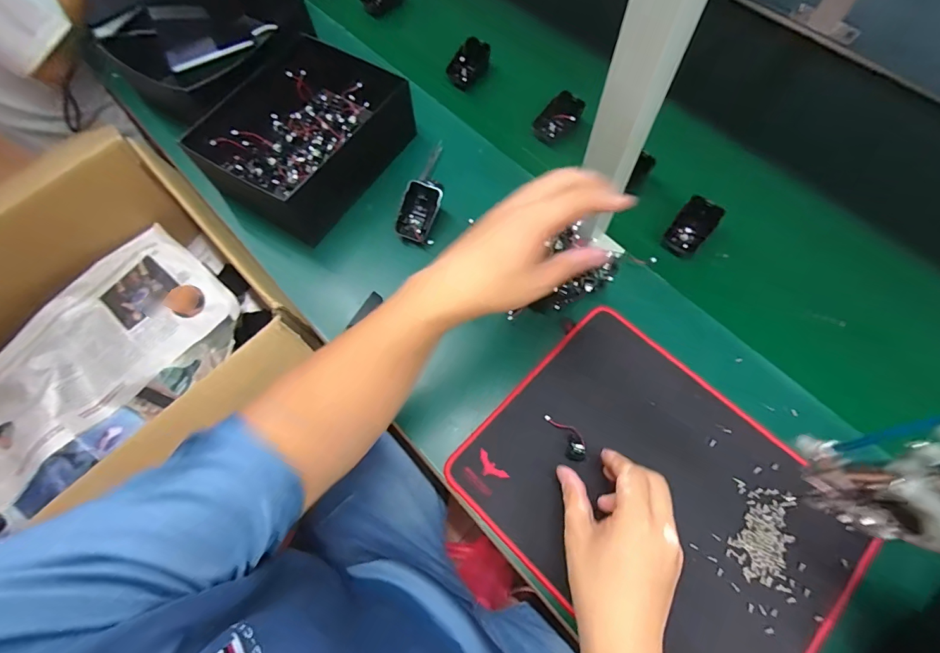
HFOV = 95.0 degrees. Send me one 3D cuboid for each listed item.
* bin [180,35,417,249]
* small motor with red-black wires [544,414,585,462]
[{"bbox_3d":[-0.215,-0.262,0.590,0.181,0.090,0.263,32,74,14],"label":"bin"},{"bbox_3d":[0.103,0.115,0.454,0.022,0.013,0.056,-25,70,-7],"label":"small motor with red-black wires"}]

